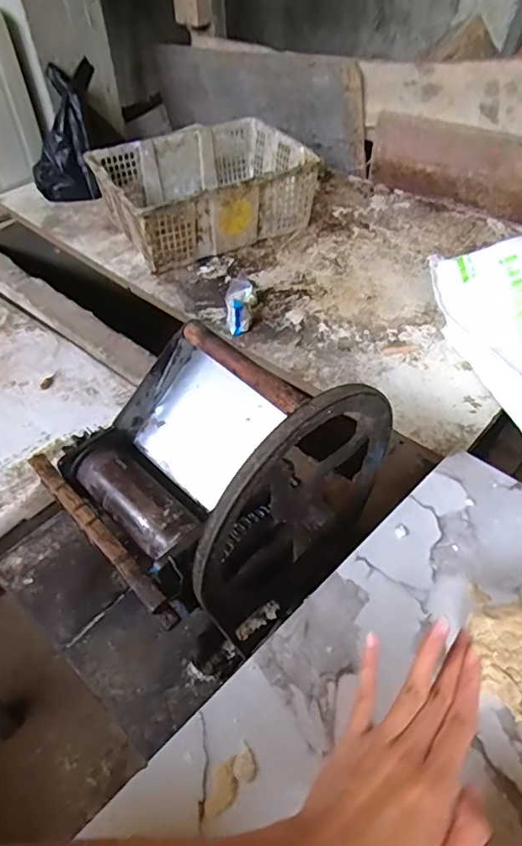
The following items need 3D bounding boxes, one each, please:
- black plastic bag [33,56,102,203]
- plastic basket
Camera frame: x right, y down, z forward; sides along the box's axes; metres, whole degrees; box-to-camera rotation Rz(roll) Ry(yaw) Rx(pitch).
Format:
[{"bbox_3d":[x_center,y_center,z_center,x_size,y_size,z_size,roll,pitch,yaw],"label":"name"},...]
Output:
[{"bbox_3d":[-0.505,-0.767,1.382,0.201,0.349,0.124,5,6,10],"label":"black plastic bag"},{"bbox_3d":[-0.138,-0.571,1.309,0.469,0.189,0.357,-24,51,-19],"label":"plastic basket"}]

